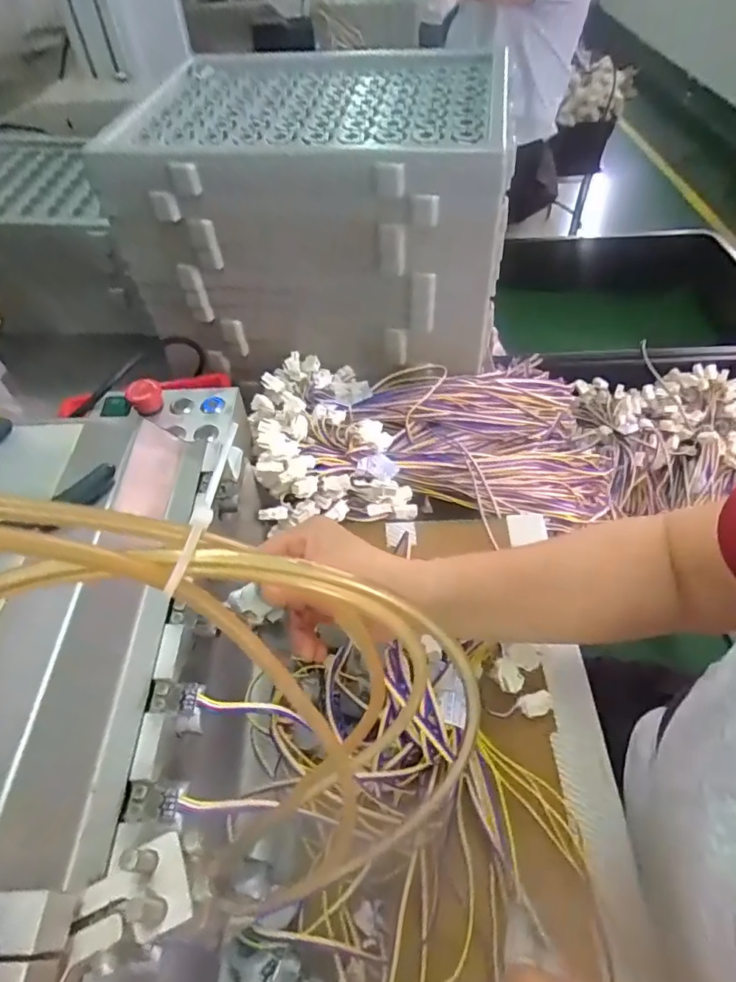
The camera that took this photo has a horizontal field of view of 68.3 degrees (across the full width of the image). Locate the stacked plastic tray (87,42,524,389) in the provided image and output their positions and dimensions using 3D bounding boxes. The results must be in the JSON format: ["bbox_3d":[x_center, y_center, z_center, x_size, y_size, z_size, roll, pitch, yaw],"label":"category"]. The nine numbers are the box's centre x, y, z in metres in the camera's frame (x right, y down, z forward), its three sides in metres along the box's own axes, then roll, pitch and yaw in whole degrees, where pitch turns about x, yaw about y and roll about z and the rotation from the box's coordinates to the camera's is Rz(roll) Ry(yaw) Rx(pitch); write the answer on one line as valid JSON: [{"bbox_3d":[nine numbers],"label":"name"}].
[{"bbox_3d":[-0.044,-0.324,0.640,0.387,0.234,0.286,6,52,6],"label":"stacked plastic tray"}]

